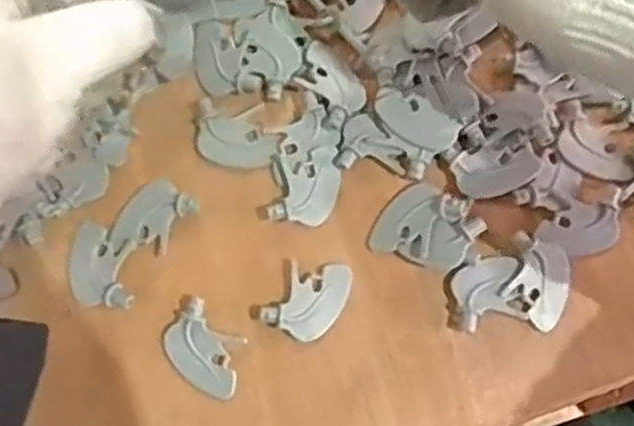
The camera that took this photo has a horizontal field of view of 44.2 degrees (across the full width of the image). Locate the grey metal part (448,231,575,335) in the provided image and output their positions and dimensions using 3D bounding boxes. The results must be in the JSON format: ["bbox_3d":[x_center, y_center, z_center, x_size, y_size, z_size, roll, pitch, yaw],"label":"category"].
[{"bbox_3d":[0.100,0.039,0.391,0.062,0.007,0.046,-31,80,-7],"label":"grey metal part"}]

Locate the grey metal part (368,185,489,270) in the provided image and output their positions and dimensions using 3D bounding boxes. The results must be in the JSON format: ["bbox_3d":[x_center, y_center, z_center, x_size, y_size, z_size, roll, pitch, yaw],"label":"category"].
[{"bbox_3d":[0.057,0.006,0.392,0.048,0.015,0.041,27,78,5],"label":"grey metal part"}]

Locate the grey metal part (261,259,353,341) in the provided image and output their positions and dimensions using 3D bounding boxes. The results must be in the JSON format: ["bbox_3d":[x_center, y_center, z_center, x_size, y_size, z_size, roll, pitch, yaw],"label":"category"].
[{"bbox_3d":[-0.003,0.042,0.390,0.032,0.006,0.043,30,79,5],"label":"grey metal part"}]

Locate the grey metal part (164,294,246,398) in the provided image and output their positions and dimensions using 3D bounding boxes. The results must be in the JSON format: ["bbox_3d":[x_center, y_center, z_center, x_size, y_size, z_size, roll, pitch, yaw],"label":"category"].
[{"bbox_3d":[-0.056,0.067,0.384,0.049,0.008,0.032,42,80,8],"label":"grey metal part"}]

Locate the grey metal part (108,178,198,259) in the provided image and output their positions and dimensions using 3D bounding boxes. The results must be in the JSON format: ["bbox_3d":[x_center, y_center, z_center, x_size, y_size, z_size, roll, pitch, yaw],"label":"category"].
[{"bbox_3d":[-0.087,0.004,0.403,0.033,0.005,0.045,33,79,6],"label":"grey metal part"}]

